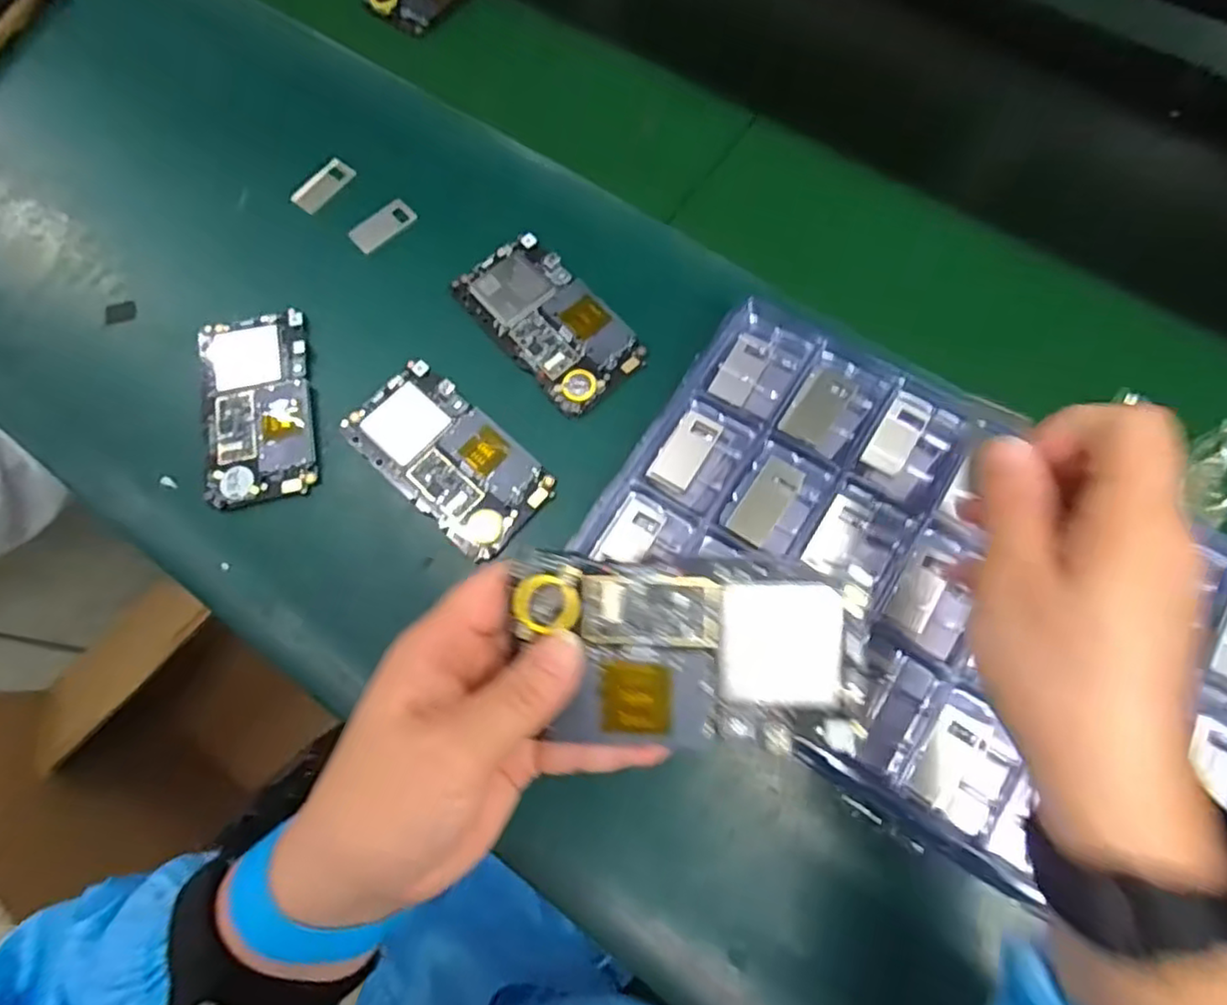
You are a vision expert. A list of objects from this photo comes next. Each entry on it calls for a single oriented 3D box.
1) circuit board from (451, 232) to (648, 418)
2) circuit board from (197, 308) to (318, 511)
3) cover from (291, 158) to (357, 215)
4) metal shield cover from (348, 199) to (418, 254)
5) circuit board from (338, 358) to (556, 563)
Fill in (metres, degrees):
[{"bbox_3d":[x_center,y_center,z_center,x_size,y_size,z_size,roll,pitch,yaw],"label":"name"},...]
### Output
[{"bbox_3d":[-0.040,-0.114,0.420,0.065,0.004,0.124,-39,75,-12],"label":"circuit board"},{"bbox_3d":[-0.219,-0.059,0.414,0.067,0.010,0.125,-13,71,-4],"label":"circuit board"},{"bbox_3d":[-0.200,-0.219,0.463,0.022,0.005,0.045,38,75,13],"label":"cover"},{"bbox_3d":[-0.156,-0.188,0.453,0.044,0.004,0.023,-40,75,-12],"label":"metal shield cover"},{"bbox_3d":[-0.098,-0.027,0.395,0.123,0.006,0.066,40,76,13],"label":"circuit board"}]

